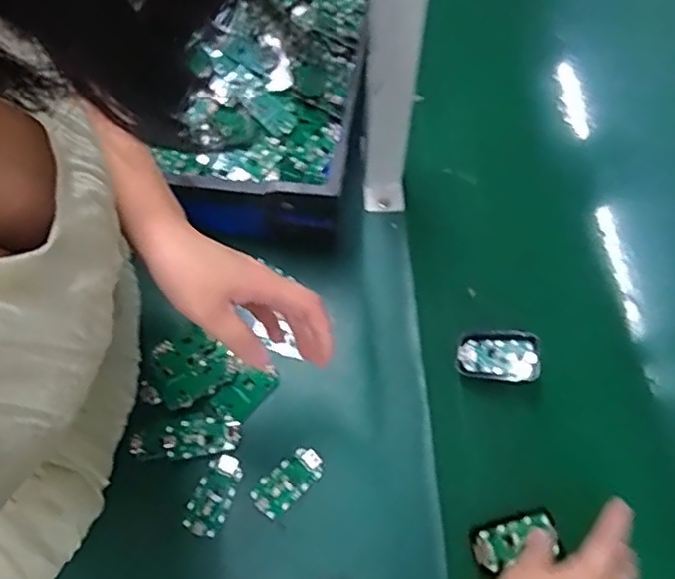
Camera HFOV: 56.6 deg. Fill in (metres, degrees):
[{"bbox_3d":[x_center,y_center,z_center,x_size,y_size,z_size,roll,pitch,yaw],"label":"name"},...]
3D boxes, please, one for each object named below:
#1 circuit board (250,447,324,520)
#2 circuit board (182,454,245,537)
[{"bbox_3d":[-0.042,0.163,0.532,0.064,0.004,0.033,-40,68,-18],"label":"circuit board"},{"bbox_3d":[-0.103,0.171,0.523,0.031,0.004,0.065,20,65,11],"label":"circuit board"}]

